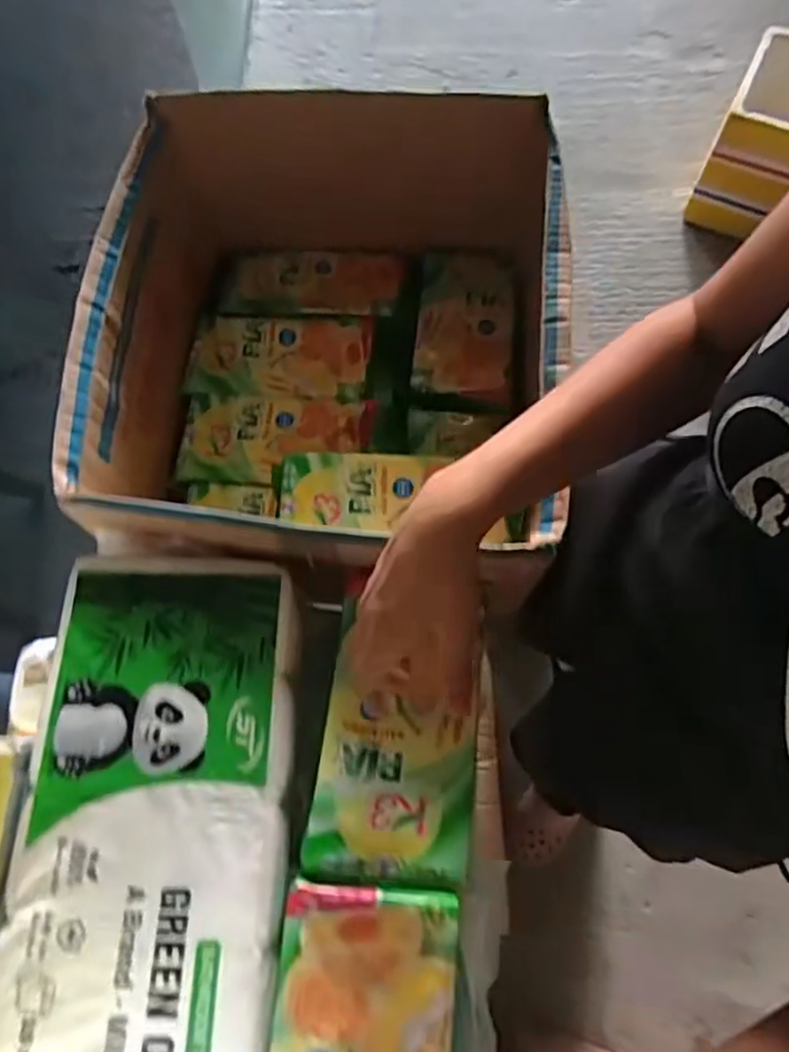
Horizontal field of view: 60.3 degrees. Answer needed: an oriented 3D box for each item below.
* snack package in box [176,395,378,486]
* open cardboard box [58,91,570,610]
[{"bbox_3d":[-0.127,-0.092,0.715,0.204,0.034,0.101,0,71,3],"label":"snack package in box"},{"bbox_3d":[-0.062,-0.157,0.647,0.404,0.206,0.426,1,71,3],"label":"open cardboard box"}]

